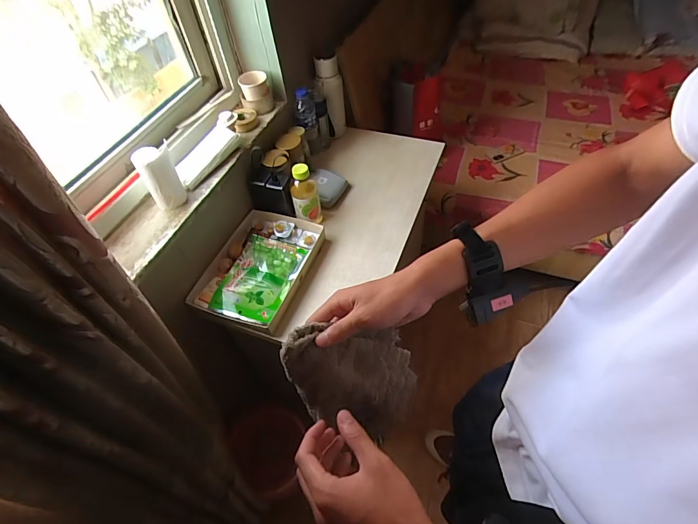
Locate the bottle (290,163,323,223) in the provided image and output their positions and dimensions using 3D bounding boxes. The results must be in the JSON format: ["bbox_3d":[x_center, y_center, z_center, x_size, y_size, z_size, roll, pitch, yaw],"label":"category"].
[{"bbox_3d":[-0.112,-0.179,0.983,0.071,0.142,0.069,-12,52,-6],"label":"bottle"}]

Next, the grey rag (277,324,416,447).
[{"bbox_3d":[0.003,0.127,0.424,0.138,0.093,0.094,-8,51,-2],"label":"grey rag"}]

